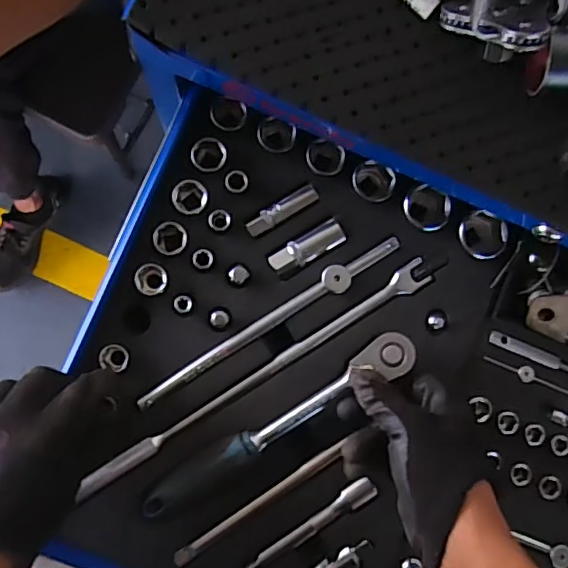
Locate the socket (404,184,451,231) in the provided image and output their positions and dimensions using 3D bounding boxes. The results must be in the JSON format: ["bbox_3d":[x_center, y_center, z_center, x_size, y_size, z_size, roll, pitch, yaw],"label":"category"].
[{"bbox_3d":[0.120,-0.063,0.477,0.039,0.037,0.037,0,85,-5],"label":"socket"}]

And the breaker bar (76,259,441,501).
[{"bbox_3d":[-0.017,0.071,0.453,0.319,0.013,0.021,-31,89,-7],"label":"breaker bar"}]

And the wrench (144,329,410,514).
[{"bbox_3d":[-0.004,0.109,0.433,0.234,0.023,0.029,-33,89,3],"label":"wrench"}]

